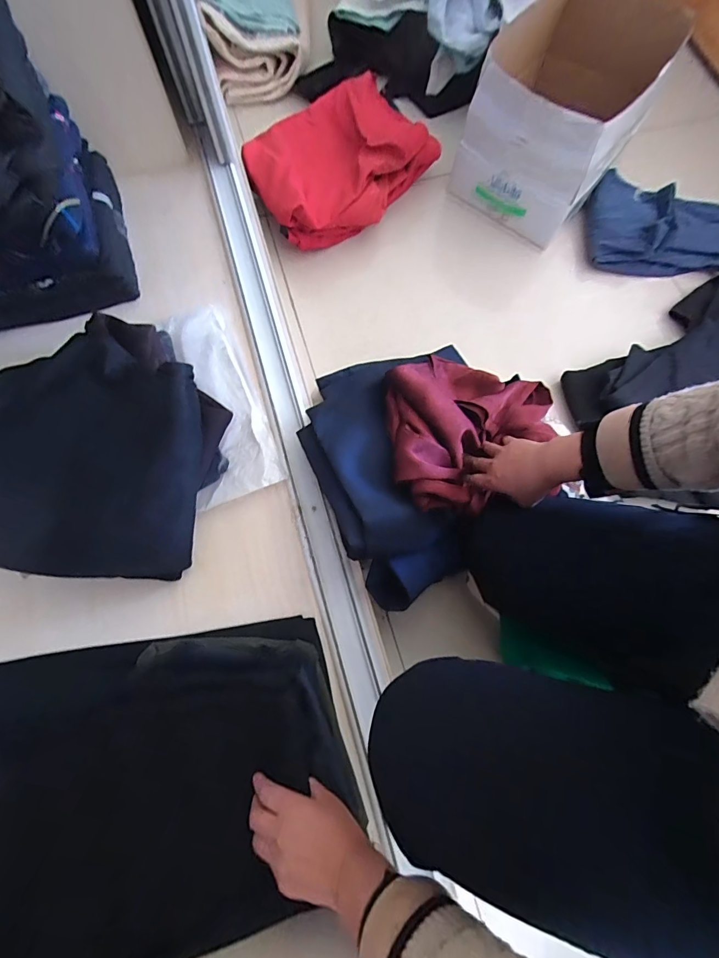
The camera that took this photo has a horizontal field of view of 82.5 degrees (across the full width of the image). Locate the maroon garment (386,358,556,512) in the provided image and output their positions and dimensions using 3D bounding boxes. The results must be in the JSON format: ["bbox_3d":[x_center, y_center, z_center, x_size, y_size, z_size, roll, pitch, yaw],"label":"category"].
[{"bbox_3d":[0.151,-0.090,0.607,0.280,0.079,0.212,-44,80,-12],"label":"maroon garment"}]

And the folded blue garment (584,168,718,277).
[{"bbox_3d":[0.634,-0.533,0.860,0.300,0.080,0.204,6,74,0],"label":"folded blue garment"}]

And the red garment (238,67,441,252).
[{"bbox_3d":[-0.037,-0.663,0.850,0.386,0.123,0.265,-36,79,-11],"label":"red garment"}]

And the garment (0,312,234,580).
[{"bbox_3d":[-0.330,-0.055,0.556,0.249,0.143,0.379,13,74,2],"label":"garment"}]

